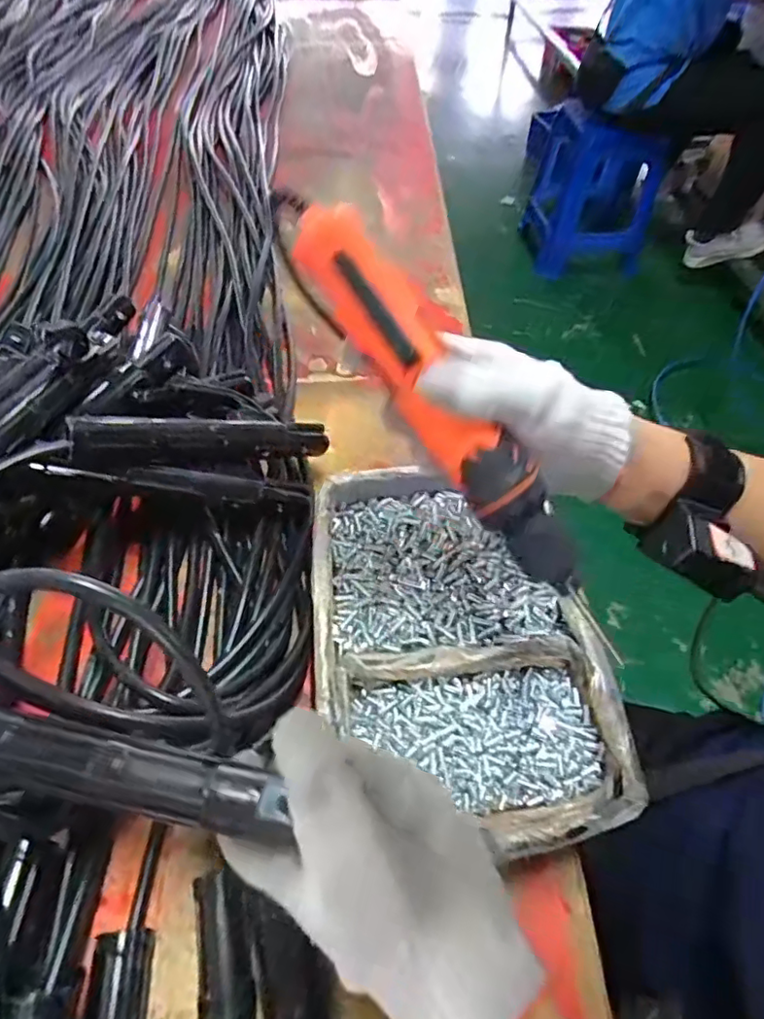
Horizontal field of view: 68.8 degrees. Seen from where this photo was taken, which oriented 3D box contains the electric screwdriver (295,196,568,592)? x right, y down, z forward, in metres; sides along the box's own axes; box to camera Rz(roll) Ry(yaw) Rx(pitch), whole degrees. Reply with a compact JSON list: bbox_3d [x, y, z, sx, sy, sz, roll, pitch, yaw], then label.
[{"bbox_3d":[0.034,-0.055,0.284,0.037,0.035,0.222,-40,98,-26],"label":"electric screwdriver"}]

